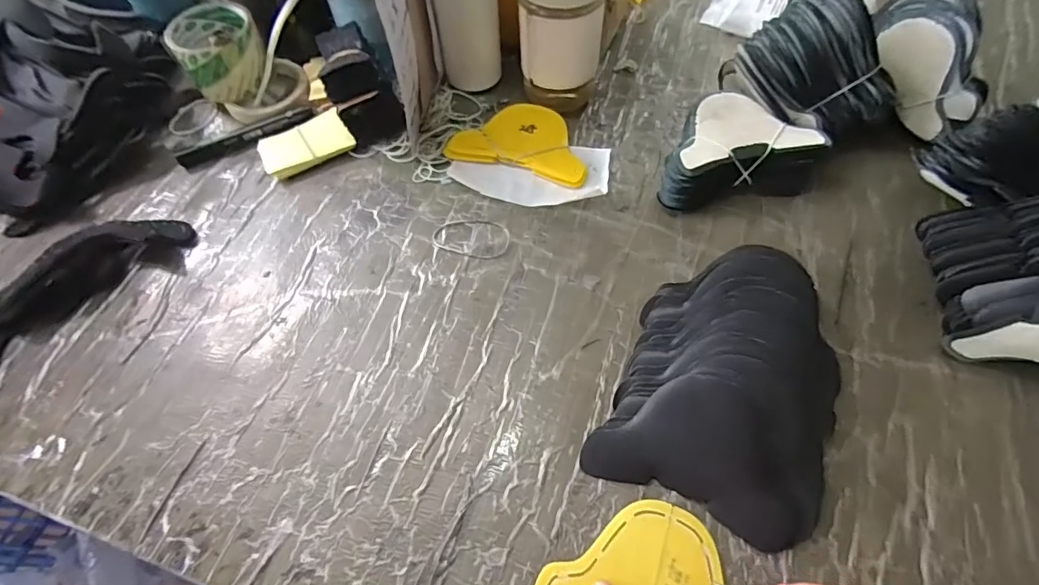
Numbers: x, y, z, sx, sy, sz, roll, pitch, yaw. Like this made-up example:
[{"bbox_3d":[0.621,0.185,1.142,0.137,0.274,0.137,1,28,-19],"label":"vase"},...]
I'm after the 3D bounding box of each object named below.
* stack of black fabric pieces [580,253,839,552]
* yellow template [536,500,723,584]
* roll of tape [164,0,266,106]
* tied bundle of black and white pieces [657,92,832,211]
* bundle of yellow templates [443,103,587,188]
[{"bbox_3d":[0.156,0.058,0.361,0.149,0.054,0.201,22,63,16],"label":"stack of black fabric pieces"},{"bbox_3d":[0.086,0.182,0.321,0.131,0.005,0.088,17,59,13],"label":"yellow template"},{"bbox_3d":[-0.329,-0.268,0.557,0.087,0.069,0.097,-26,61,-12],"label":"roll of tape"},{"bbox_3d":[0.202,-0.137,0.479,0.144,0.049,0.096,-8,59,-1],"label":"tied bundle of black and white pieces"},{"bbox_3d":[0.007,-0.159,0.520,0.140,0.015,0.091,16,63,12],"label":"bundle of yellow templates"}]

